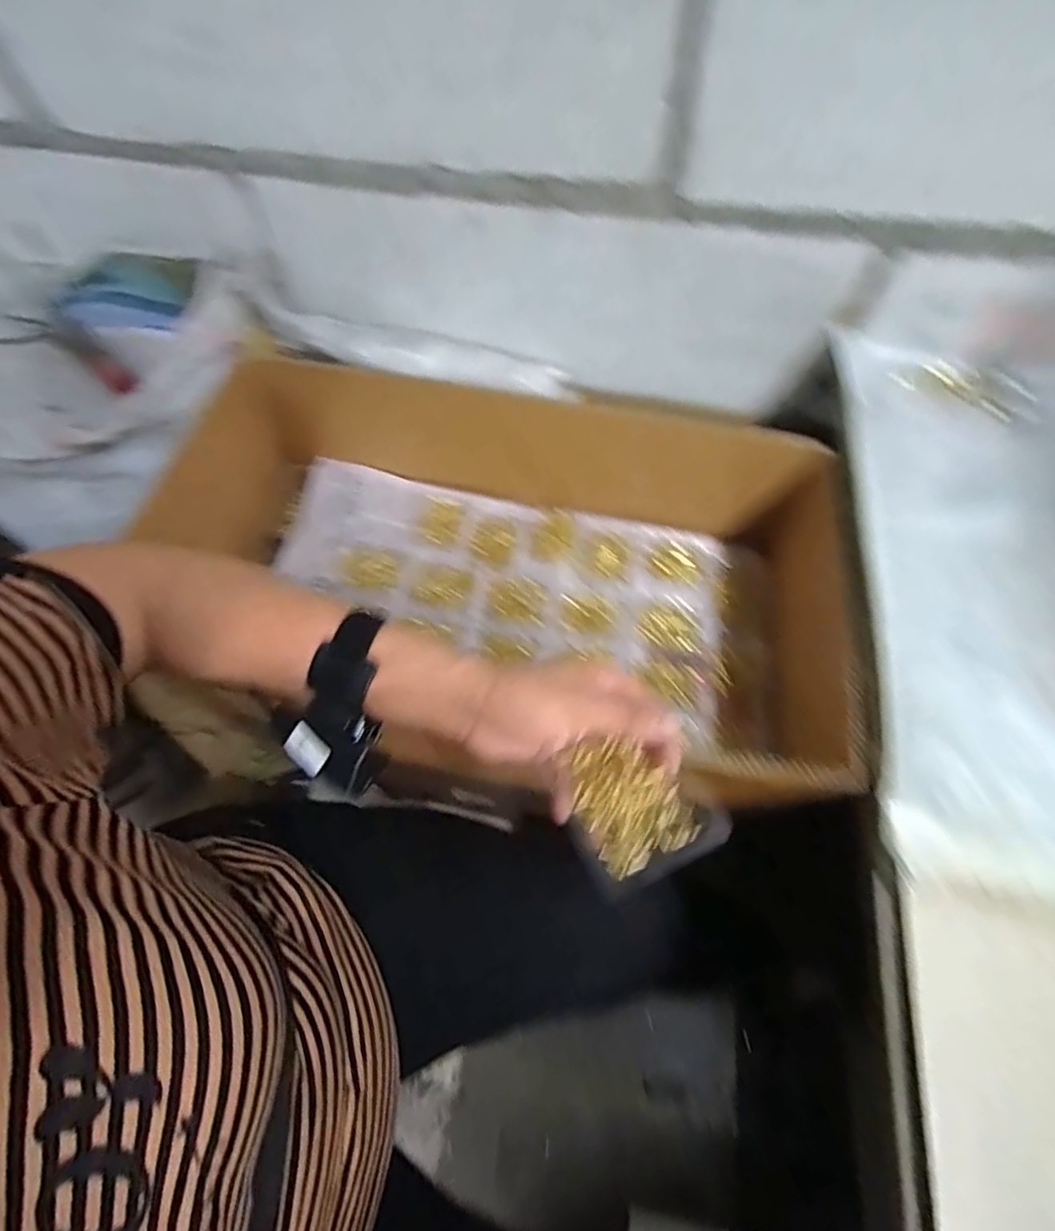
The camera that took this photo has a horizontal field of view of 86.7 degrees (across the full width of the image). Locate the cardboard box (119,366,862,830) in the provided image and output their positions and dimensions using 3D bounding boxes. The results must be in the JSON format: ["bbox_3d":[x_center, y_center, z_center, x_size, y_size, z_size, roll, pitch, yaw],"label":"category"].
[{"bbox_3d":[-0.013,-0.034,0.552,0.585,0.202,0.349,4,63,3],"label":"cardboard box"}]

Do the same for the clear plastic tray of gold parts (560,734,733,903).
[{"bbox_3d":[0.058,0.101,0.302,0.071,0.014,0.075,-22,65,-10],"label":"clear plastic tray of gold parts"}]

